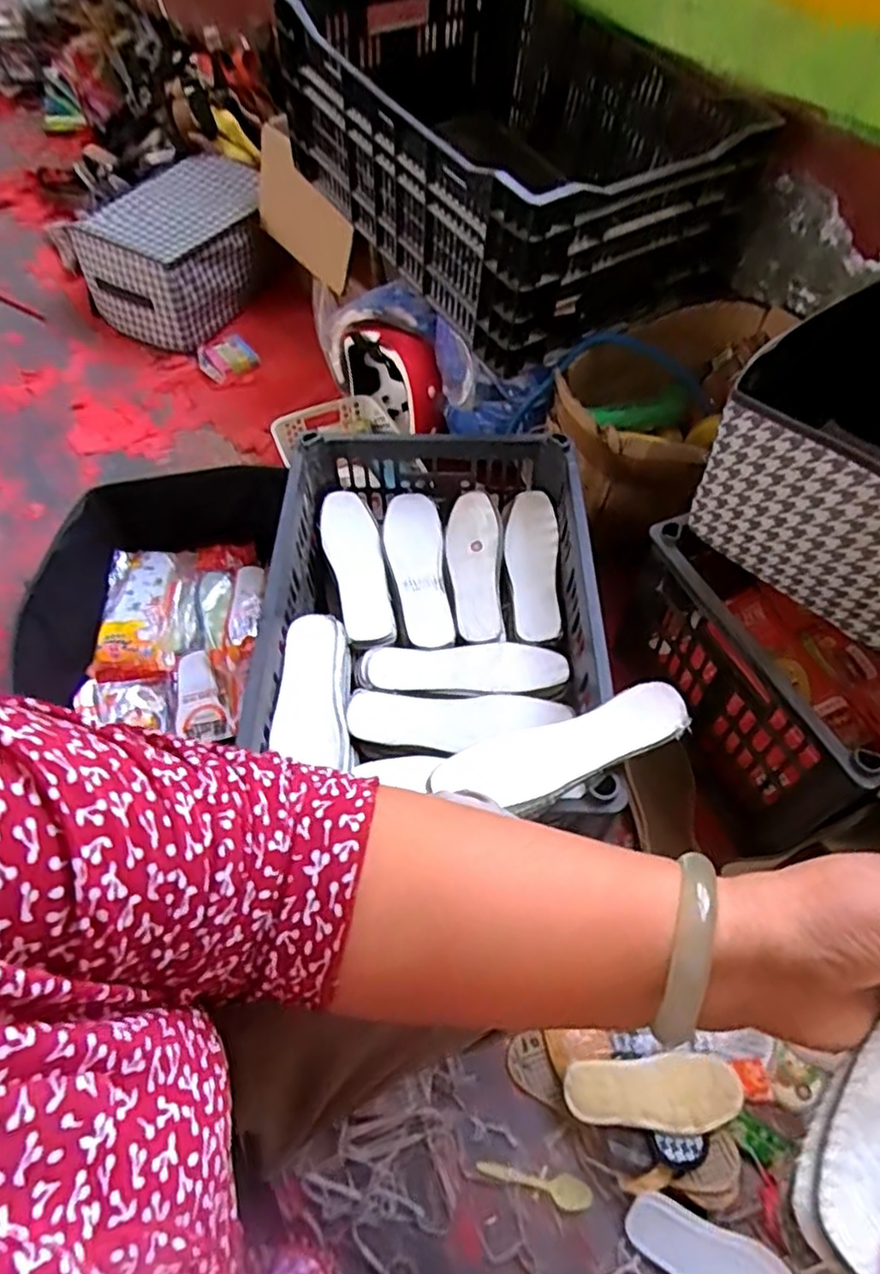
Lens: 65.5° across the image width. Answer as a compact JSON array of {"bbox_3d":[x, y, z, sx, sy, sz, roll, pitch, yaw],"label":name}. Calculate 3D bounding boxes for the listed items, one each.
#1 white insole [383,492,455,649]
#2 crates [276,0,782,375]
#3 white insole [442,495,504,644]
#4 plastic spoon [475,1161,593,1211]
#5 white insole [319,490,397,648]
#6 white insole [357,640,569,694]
[{"bbox_3d":[-0.029,-0.088,0.835,0.068,0.015,0.223,-6,57,-2],"label":"white insole"},{"bbox_3d":[0.099,-0.688,0.958,0.448,0.263,0.575,-28,61,-16],"label":"crates"},{"bbox_3d":[0.040,-0.090,0.845,0.064,0.015,0.217,0,57,2],"label":"white insole"},{"bbox_3d":[0.090,0.511,0.646,0.105,0.006,0.026,15,59,11],"label":"plastic spoon"},{"bbox_3d":[-0.100,-0.088,0.827,0.065,0.021,0.226,-13,58,-7],"label":"white insole"},{"bbox_3d":[0.025,0.035,0.761,0.225,0.011,0.069,-2,57,0],"label":"white insole"}]

